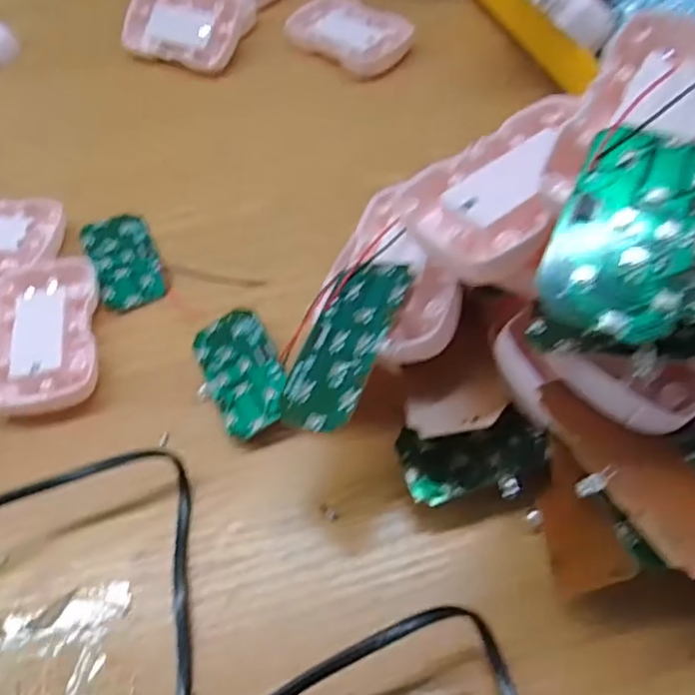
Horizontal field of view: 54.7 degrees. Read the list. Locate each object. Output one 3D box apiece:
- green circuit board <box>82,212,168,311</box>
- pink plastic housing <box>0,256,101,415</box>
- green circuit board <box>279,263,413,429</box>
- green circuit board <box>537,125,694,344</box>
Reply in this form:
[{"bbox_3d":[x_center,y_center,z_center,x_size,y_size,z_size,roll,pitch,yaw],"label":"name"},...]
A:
[{"bbox_3d":[-0.128,-0.050,0.382,0.036,0.005,0.072,-22,57,-10],"label":"green circuit board"},{"bbox_3d":[-0.157,-0.008,0.348,0.052,0.015,0.095,-12,56,-3],"label":"pink plastic housing"},{"bbox_3d":[-0.002,-0.002,0.259,0.037,0.005,0.071,7,66,39],"label":"green circuit board"},{"bbox_3d":[0.082,-0.035,0.195,0.038,0.006,0.071,22,69,16],"label":"green circuit board"}]

